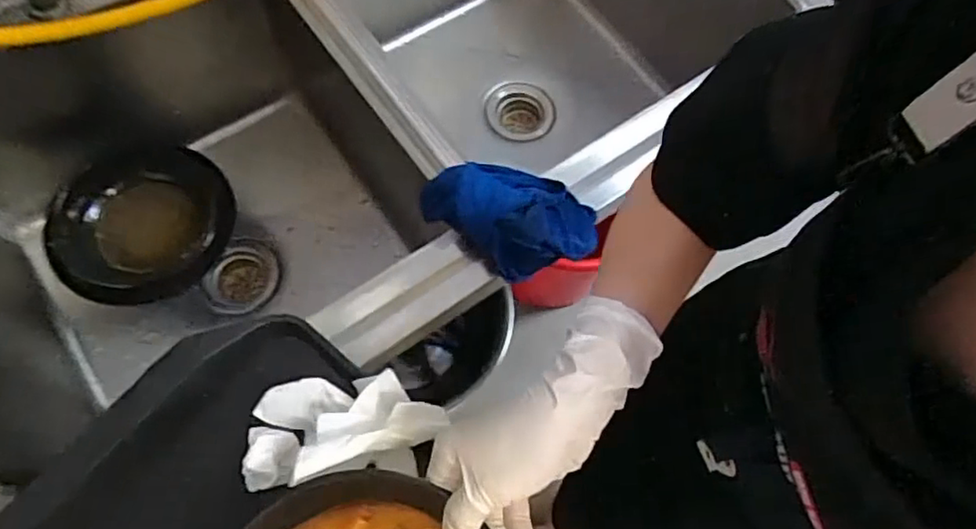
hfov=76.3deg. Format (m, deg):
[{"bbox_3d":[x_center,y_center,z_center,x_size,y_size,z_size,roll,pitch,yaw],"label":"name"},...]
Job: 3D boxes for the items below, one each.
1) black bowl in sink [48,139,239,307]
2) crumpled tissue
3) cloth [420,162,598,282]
[{"bbox_3d":[-0.455,-0.060,0.810,0.175,0.061,0.226,30,73,10],"label":"black bowl in sink"},{"bbox_3d":[-0.100,0.106,0.412,0.130,0.066,0.069,-5,70,-2],"label":"crumpled tissue"},{"bbox_3d":[0.022,-0.052,0.608,0.158,0.042,0.108,37,74,12],"label":"cloth"}]

